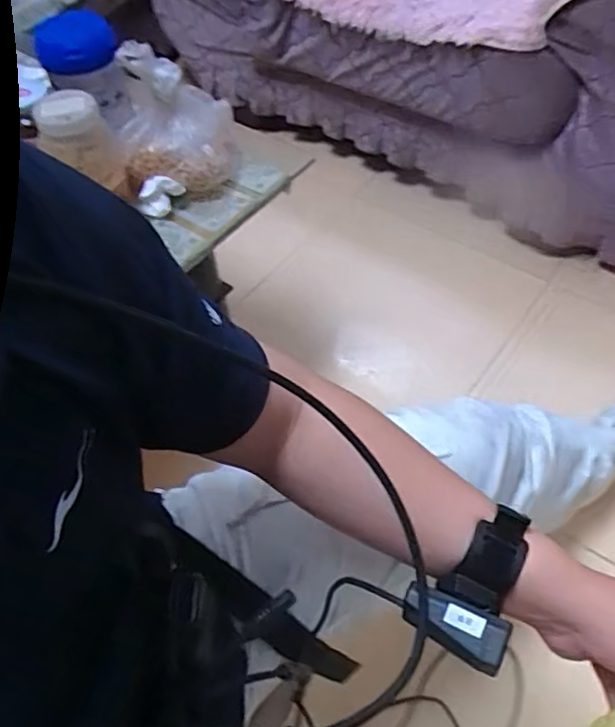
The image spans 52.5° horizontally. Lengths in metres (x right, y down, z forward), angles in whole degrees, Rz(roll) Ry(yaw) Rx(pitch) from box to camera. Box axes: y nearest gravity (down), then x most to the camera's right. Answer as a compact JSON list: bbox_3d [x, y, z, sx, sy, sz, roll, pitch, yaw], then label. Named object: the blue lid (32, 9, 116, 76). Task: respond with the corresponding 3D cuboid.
[{"bbox_3d":[-0.322,-0.449,0.865,0.127,0.015,0.098,7,84,14],"label":"blue lid"}]

